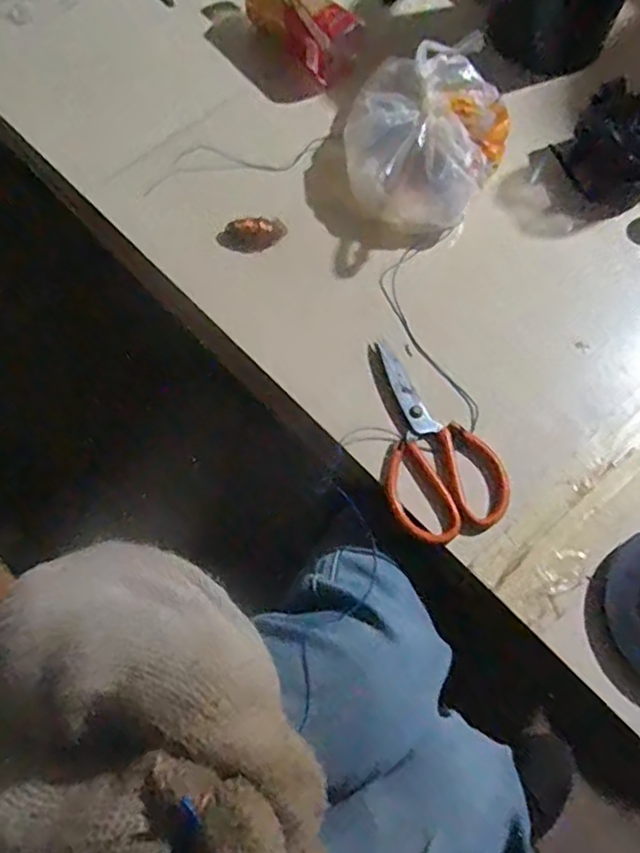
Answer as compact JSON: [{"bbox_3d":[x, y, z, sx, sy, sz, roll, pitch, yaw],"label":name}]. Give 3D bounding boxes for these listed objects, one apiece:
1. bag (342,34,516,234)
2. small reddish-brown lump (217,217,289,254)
[{"bbox_3d":[0.108,-0.306,0.663,0.163,0.081,0.204,24,69,7],"label":"bag"},{"bbox_3d":[-0.070,-0.195,0.654,0.069,0.023,0.026,4,68,-1],"label":"small reddish-brown lump"}]

